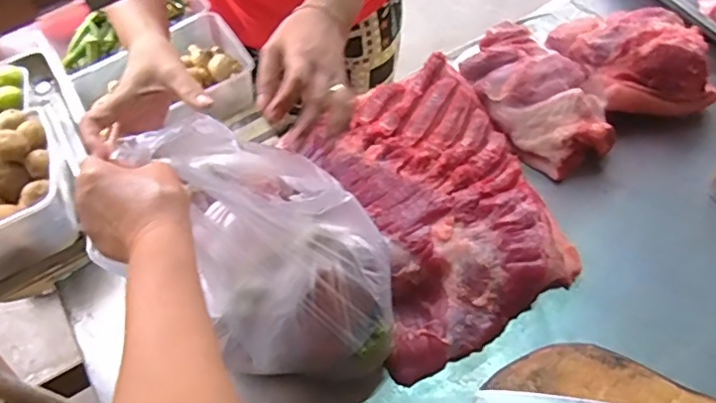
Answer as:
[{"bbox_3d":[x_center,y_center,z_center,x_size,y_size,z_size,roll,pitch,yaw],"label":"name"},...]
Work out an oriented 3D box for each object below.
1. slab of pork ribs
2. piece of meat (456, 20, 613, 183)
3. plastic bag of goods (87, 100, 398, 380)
[{"bbox_3d":[0.091,0.001,0.726,0.267,0.061,0.376,-20,61,-8],"label":"slab of pork ribs"},{"bbox_3d":[0.249,-0.152,0.796,0.152,0.076,0.246,-29,62,-13],"label":"piece of meat"},{"bbox_3d":[-0.082,0.047,0.541,0.232,0.200,0.191,4,60,6],"label":"plastic bag of goods"}]

